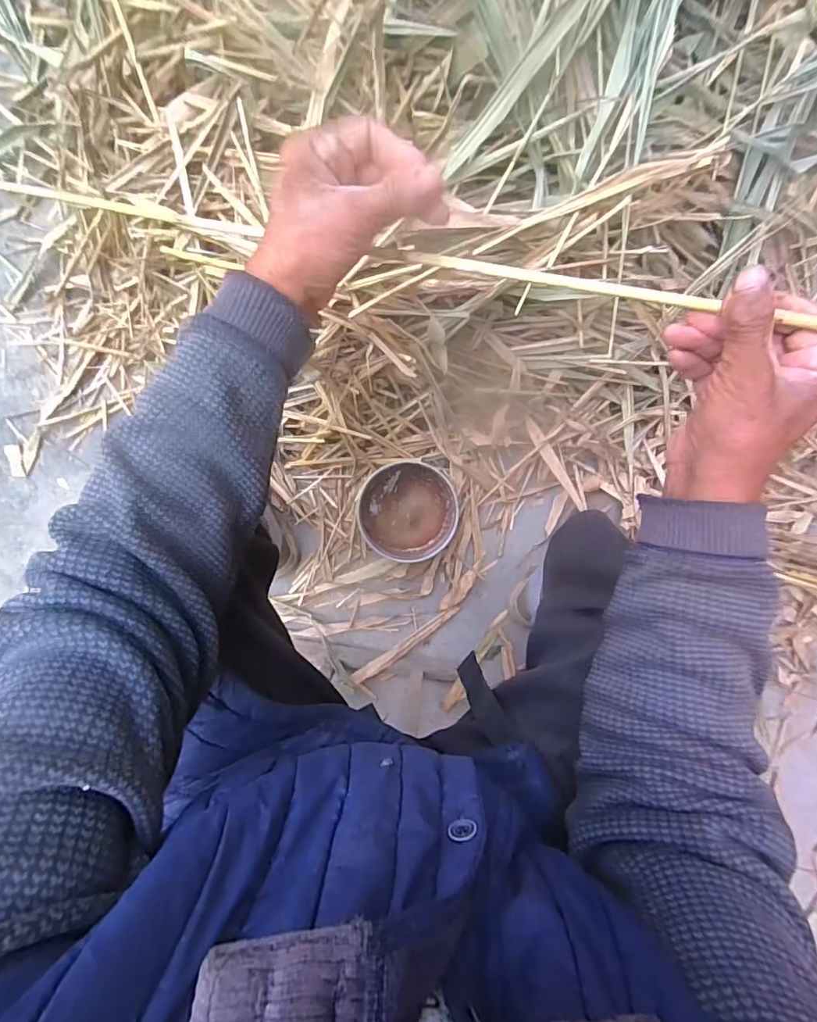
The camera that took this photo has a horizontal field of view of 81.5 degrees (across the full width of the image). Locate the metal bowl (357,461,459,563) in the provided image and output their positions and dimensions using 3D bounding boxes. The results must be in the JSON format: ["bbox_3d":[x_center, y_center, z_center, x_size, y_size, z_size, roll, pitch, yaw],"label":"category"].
[{"bbox_3d":[0.001,0.001,0.787,0.154,0.056,0.161,0,98,0],"label":"metal bowl"}]

